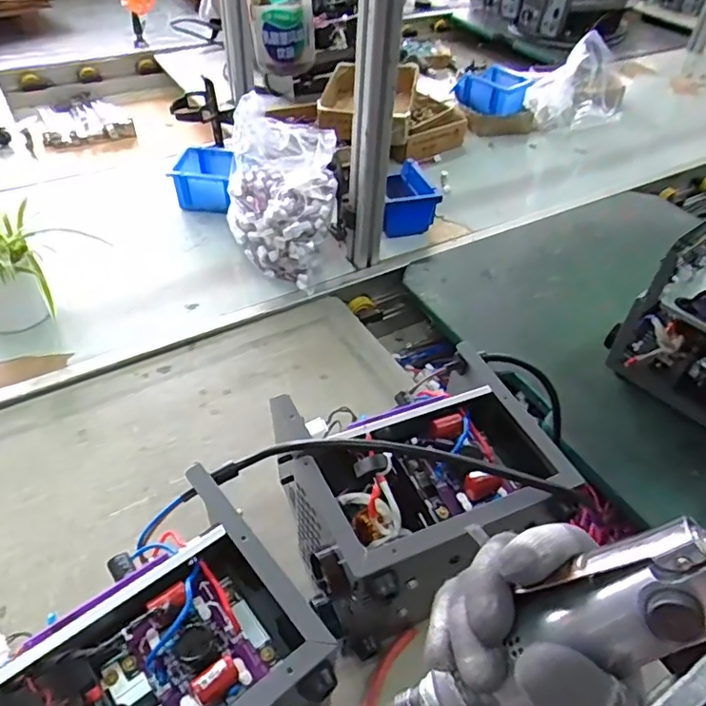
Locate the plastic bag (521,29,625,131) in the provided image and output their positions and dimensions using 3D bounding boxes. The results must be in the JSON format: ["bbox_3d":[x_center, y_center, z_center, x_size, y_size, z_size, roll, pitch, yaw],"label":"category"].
[{"bbox_3d":[0.498,-0.573,1.234,0.221,0.178,0.132,14,46,7],"label":"plastic bag"}]

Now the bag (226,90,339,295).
[{"bbox_3d":[-0.109,-0.219,0.825,0.161,0.206,0.137,15,46,11],"label":"bag"}]

